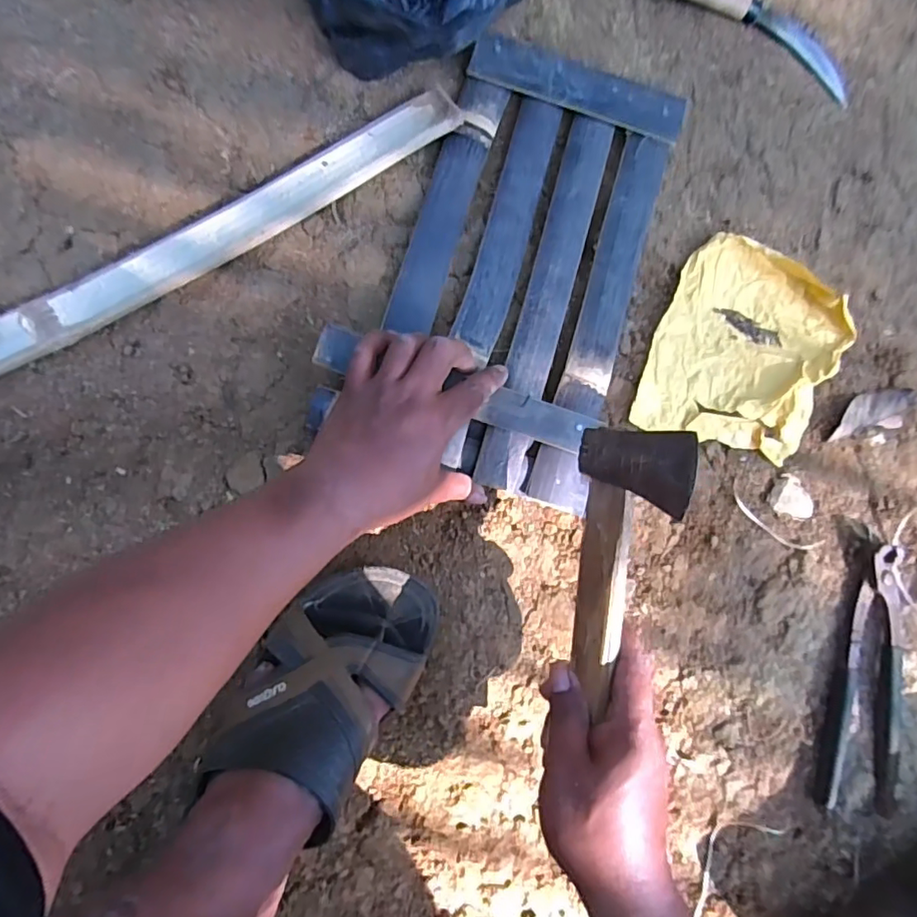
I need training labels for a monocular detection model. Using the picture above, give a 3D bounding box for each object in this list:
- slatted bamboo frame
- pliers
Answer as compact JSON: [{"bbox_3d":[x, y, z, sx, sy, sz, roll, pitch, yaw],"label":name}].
[{"bbox_3d":[0.040,-0.153,0.435,0.209,0.028,0.333,19,86,-5],"label":"slatted bamboo frame"},{"bbox_3d":[0.343,0.176,0.457,0.064,0.016,0.207,11,86,-5],"label":"pliers"}]

